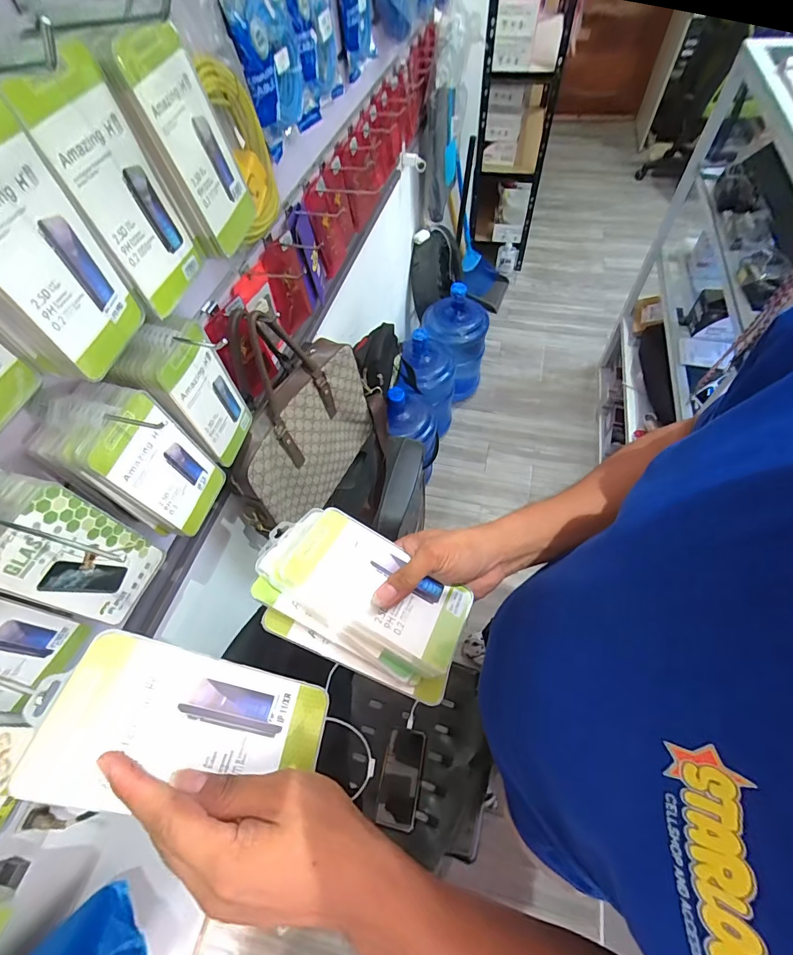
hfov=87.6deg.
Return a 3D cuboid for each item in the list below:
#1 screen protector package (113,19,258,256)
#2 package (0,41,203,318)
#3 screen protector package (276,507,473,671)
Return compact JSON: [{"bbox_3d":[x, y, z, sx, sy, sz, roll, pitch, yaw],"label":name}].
[{"bbox_3d":[-0.186,-0.316,0.394,0.012,0.160,0.090,5,63,14],"label":"screen protector package"},{"bbox_3d":[-0.226,-0.236,0.349,0.018,0.164,0.092,4,59,6],"label":"package"},{"bbox_3d":[-0.015,0.095,0.374,0.166,0.009,0.086,28,50,5],"label":"screen protector package"}]

